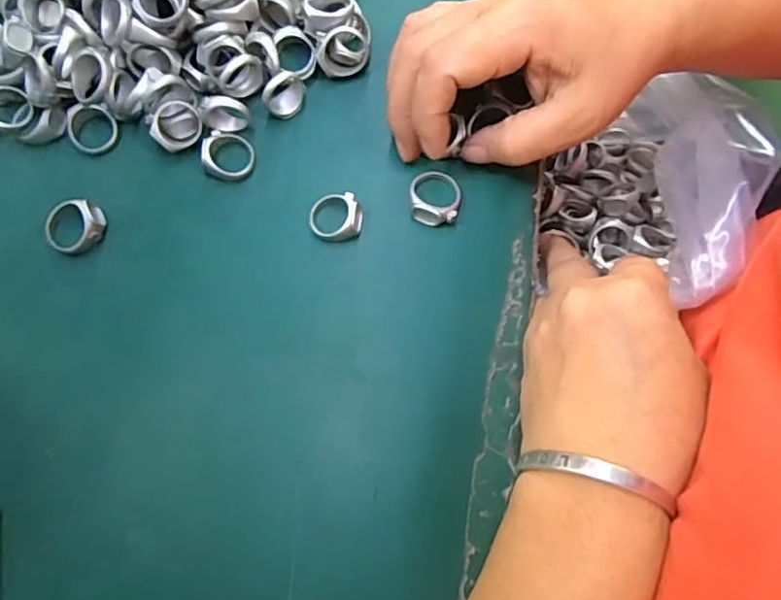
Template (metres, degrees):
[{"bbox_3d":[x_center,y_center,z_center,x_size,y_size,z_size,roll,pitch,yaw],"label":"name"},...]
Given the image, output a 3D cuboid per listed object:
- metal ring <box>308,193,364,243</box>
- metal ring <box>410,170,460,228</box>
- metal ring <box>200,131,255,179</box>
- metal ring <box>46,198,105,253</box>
[{"bbox_3d":[-0.026,-0.039,0.272,0.025,0.009,0.023,0,75,-1],"label":"metal ring"},{"bbox_3d":[0.021,-0.050,0.274,0.023,0.010,0.027,10,75,1],"label":"metal ring"},{"bbox_3d":[-0.079,-0.071,0.281,0.023,0.010,0.024,0,75,-1],"label":"metal ring"},{"bbox_3d":[-0.148,-0.034,0.270,0.026,0.008,0.024,0,75,-1],"label":"metal ring"}]

